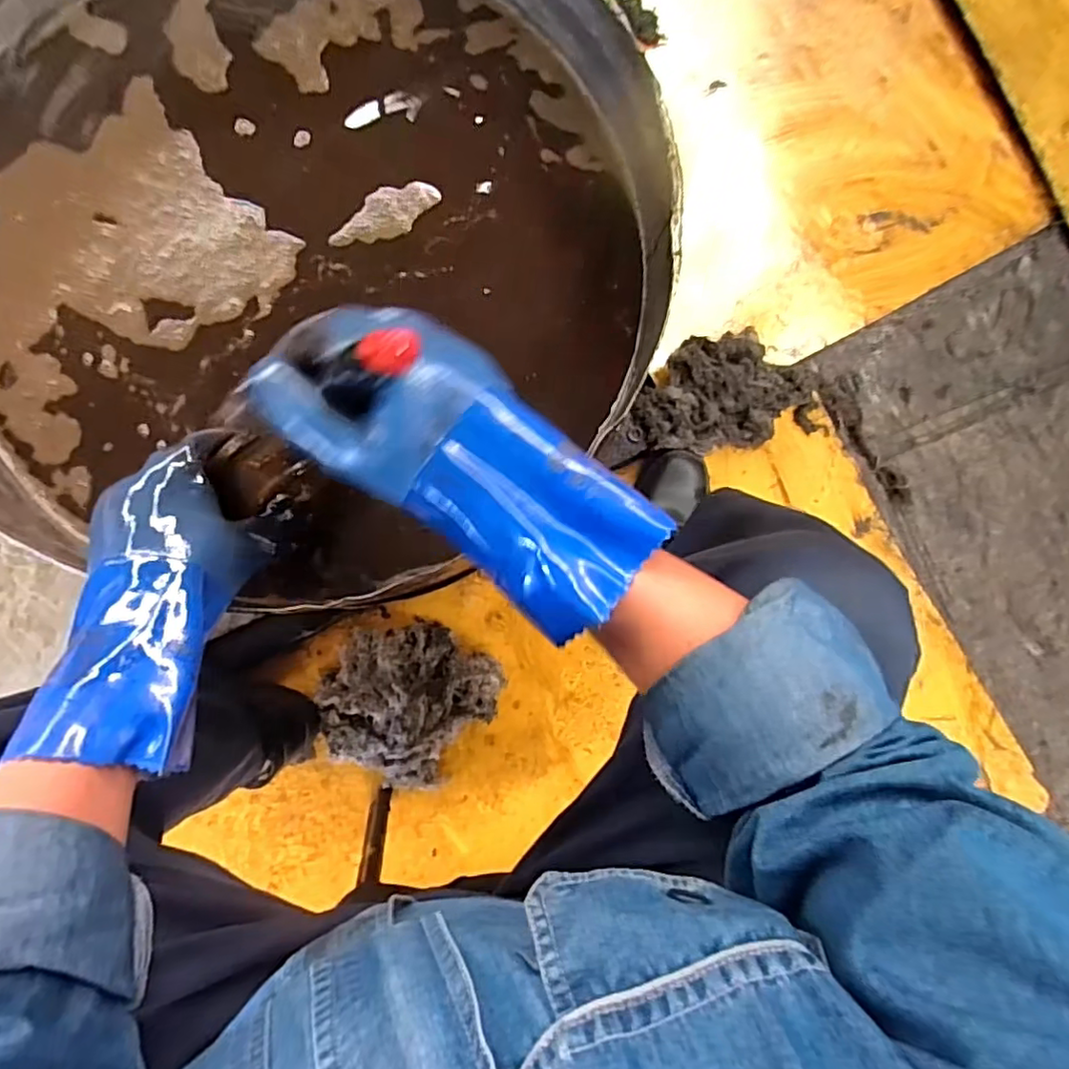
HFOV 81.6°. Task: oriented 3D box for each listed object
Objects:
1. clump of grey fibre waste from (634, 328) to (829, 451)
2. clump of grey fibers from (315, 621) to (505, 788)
[{"bbox_3d":[0.251,-0.189,0.807,0.248,0.053,0.150,-12,87,-3],"label":"clump of grey fibre waste"},{"bbox_3d":[-0.158,0.203,0.745,0.189,0.081,0.193,0,87,-3],"label":"clump of grey fibers"}]

